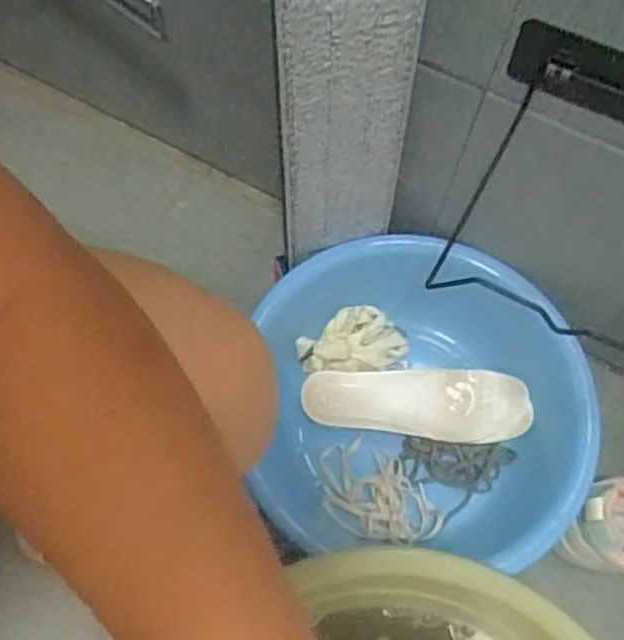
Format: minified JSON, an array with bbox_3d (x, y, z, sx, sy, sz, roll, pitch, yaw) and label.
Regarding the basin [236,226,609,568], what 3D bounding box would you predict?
[{"bbox_3d":[0.108,0.080,0.717,0.335,0.124,0.291,9,64,2],"label":"basin"}]

